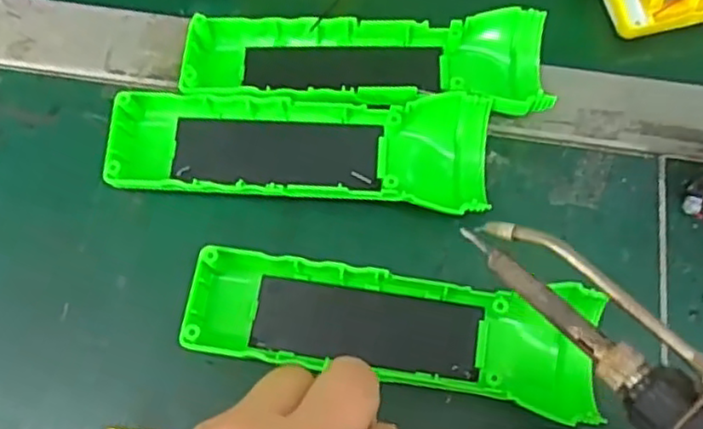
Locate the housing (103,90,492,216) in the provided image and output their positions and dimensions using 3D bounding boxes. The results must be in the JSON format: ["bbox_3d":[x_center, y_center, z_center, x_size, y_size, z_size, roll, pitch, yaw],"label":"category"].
[{"bbox_3d":[-0.021,-0.028,0.296,0.162,0.025,0.046,5,70,0],"label":"housing"}]

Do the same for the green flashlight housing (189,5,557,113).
[{"bbox_3d":[0.007,-0.069,0.309,0.160,0.028,0.051,4,70,0],"label":"green flashlight housing"}]

